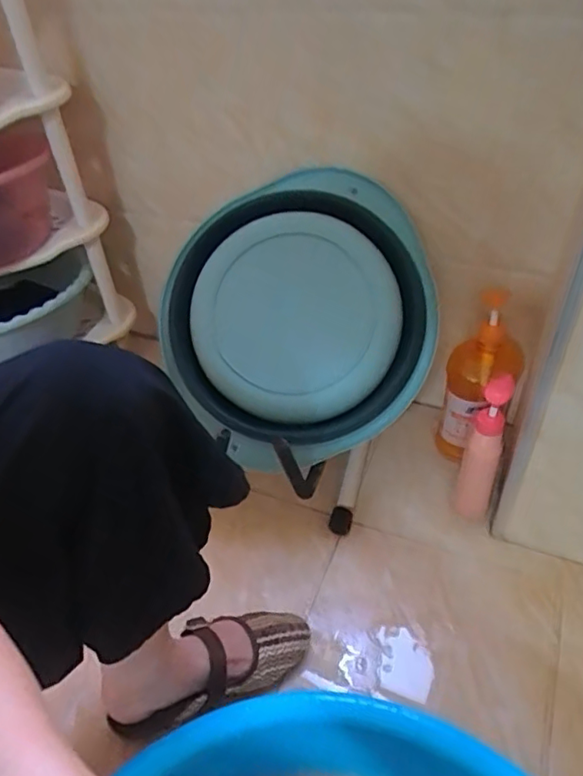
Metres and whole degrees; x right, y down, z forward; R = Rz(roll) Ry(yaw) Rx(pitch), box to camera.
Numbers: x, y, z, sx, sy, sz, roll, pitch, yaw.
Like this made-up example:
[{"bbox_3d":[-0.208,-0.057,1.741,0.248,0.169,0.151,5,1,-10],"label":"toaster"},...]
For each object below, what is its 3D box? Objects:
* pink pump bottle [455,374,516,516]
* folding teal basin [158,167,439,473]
[{"bbox_3d":[0.264,0.090,0.773,0.050,0.223,0.069,12,45,16],"label":"pink pump bottle"},{"bbox_3d":[0.012,-0.094,0.764,0.366,0.069,0.354,0,87,2],"label":"folding teal basin"}]

